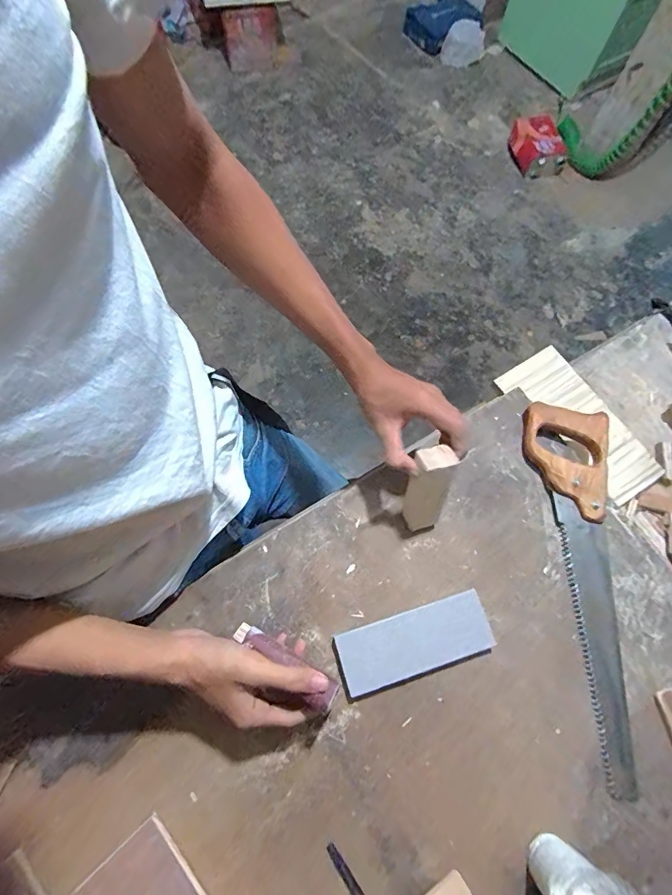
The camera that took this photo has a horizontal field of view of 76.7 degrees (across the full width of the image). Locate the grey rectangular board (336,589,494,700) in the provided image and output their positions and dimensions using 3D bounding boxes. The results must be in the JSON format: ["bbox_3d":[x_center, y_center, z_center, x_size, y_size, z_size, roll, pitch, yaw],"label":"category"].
[{"bbox_3d":[0.087,0.216,0.474,0.168,0.018,0.064,-15,72,-7],"label":"grey rectangular board"}]

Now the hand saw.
[{"bbox_3d":[0.306,0.150,0.496,0.103,0.033,0.429,-3,71,-3],"label":"hand saw"}]

